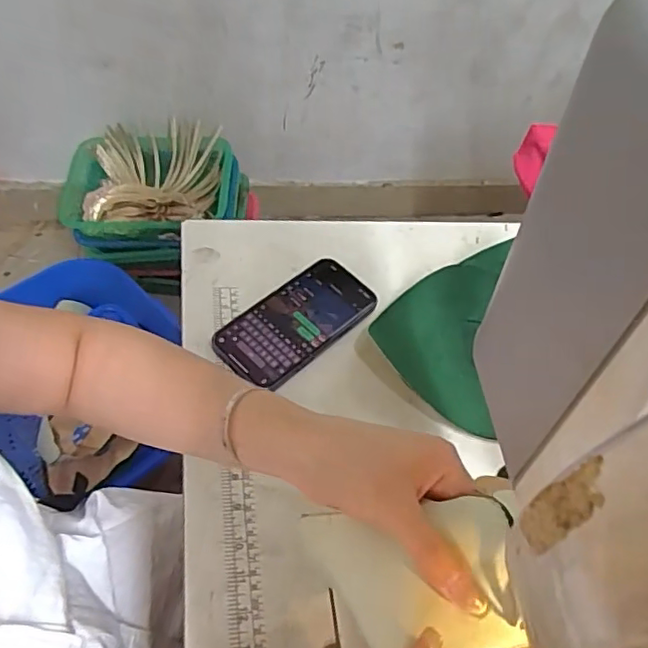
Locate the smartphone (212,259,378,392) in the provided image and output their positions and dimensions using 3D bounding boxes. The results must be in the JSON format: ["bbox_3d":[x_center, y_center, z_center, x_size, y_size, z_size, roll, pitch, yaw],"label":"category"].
[{"bbox_3d":[-0.026,-0.004,0.581,0.081,0.015,0.164,40,57,18],"label":"smartphone"}]

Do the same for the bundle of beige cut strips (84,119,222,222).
[{"bbox_3d":[-0.394,-0.349,1.373,0.287,0.104,0.264,9,53,-5],"label":"bundle of beige cut strips"}]

